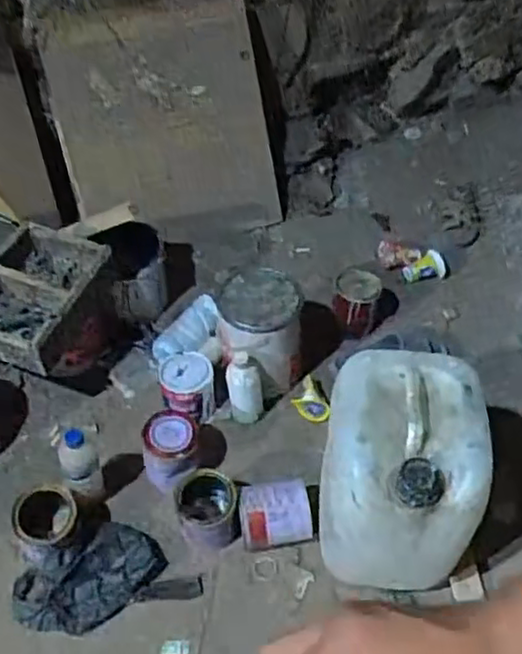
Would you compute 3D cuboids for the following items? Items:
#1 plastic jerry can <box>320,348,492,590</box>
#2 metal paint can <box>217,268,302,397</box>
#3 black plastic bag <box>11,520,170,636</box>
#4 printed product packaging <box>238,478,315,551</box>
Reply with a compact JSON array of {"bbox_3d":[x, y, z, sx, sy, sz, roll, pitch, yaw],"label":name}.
[{"bbox_3d":[0.224,0.259,1.150,0.238,0.377,0.247,1,47,2],"label":"plastic jerry can"},{"bbox_3d":[-0.003,0.006,1.465,0.173,0.191,0.179,1,47,3],"label":"metal paint can"},{"bbox_3d":[-0.309,0.460,1.250,0.267,0.058,0.155,-26,52,-21],"label":"black plastic bag"},{"bbox_3d":[0.026,0.344,1.283,0.136,0.091,0.096,-8,47,-6],"label":"printed product packaging"}]

